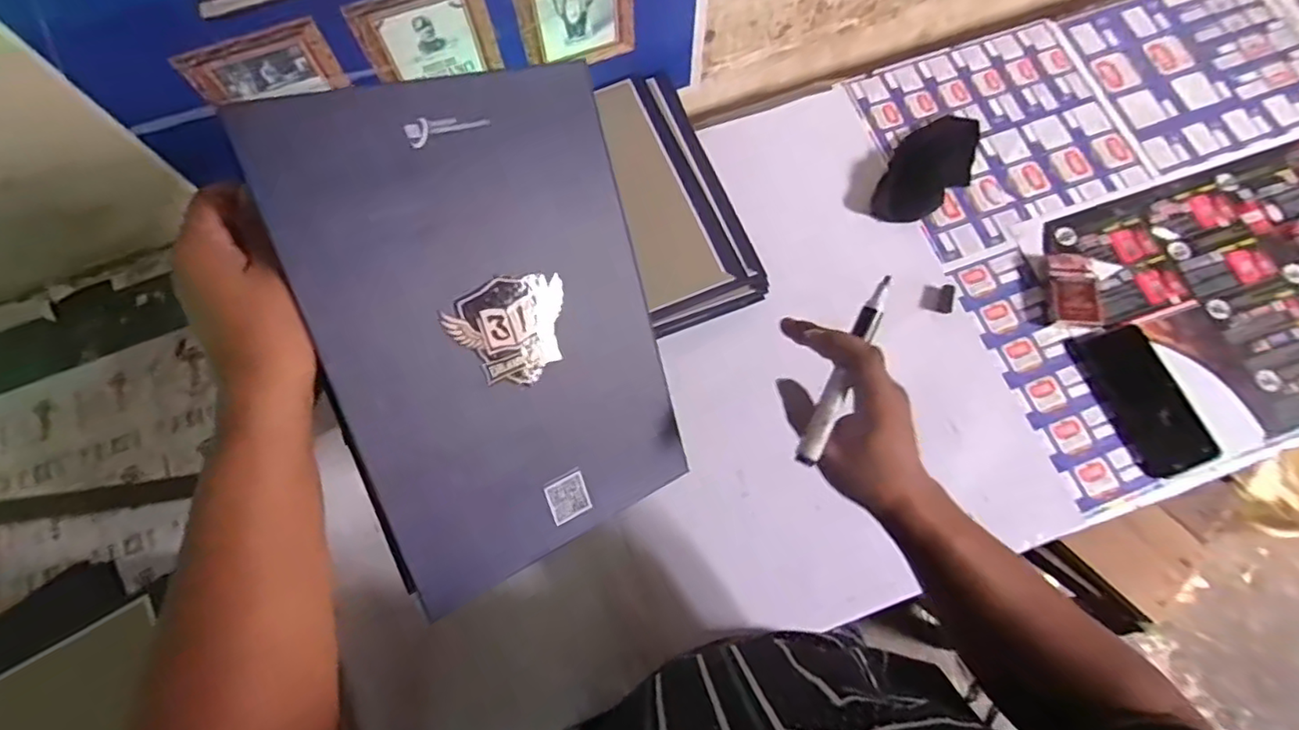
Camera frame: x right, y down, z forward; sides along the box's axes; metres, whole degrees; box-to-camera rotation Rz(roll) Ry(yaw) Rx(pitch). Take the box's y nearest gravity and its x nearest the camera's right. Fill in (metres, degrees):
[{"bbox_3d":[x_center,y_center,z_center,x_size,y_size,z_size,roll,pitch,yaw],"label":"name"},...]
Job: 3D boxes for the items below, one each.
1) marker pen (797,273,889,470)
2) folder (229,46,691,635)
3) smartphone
[{"bbox_3d":[0.131,0.003,0.414,0.014,0.013,0.136,25,86,8],"label":"marker pen"},{"bbox_3d":[-0.091,-0.021,0.390,0.205,0.019,0.295,-21,105,-23],"label":"folder"},{"bbox_3d":[0.541,0.036,0.678,0.094,0.014,0.168,-20,79,-6],"label":"smartphone"}]

